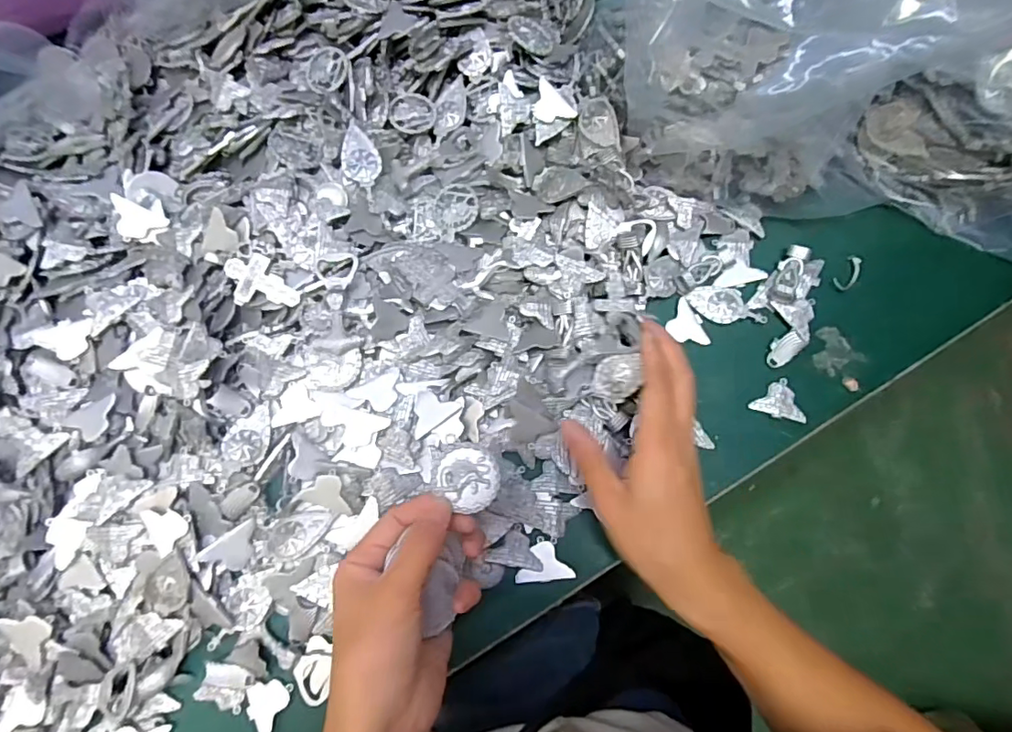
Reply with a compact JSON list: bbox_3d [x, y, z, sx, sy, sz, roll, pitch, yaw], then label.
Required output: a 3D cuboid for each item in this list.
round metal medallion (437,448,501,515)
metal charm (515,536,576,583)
[{"bbox_3d":[-0.020,0.061,0.294,0.031,0.004,0.034,0,81,-2],"label":"round metal medallion"},{"bbox_3d":[0.024,0.122,0.342,0.036,0.004,0.026,-10,71,9],"label":"metal charm"}]

